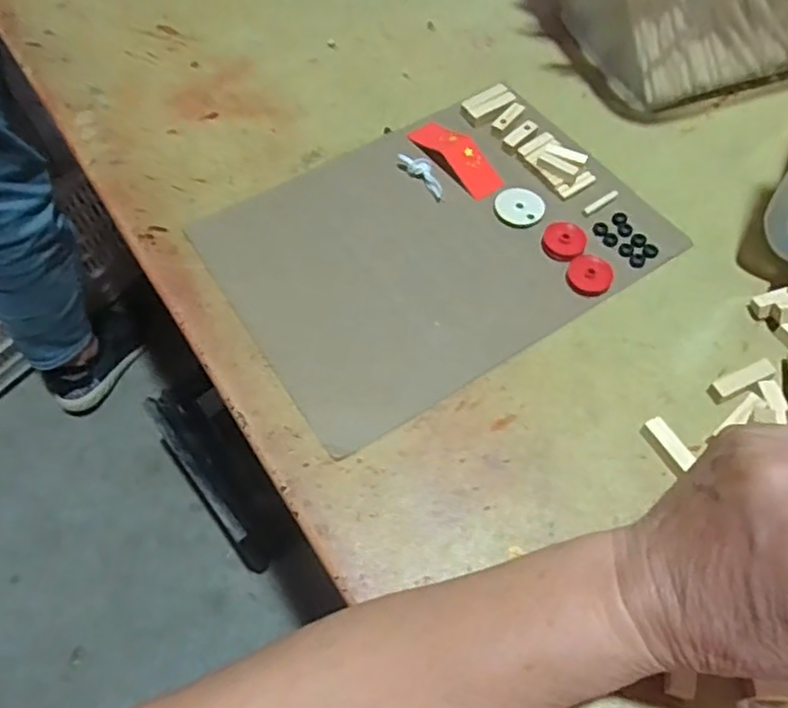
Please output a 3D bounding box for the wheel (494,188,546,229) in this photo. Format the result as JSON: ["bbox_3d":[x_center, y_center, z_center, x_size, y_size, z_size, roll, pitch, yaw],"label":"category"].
[{"bbox_3d":[0.089,-0.105,0.453,0.034,0.004,0.033,-1,60,1],"label":"wheel"}]

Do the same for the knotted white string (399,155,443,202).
[{"bbox_3d":[0.022,-0.130,0.464,0.015,0.008,0.048,-28,63,-14],"label":"knotted white string"}]

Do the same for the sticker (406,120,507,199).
[{"bbox_3d":[0.047,-0.149,0.479,0.029,0.009,0.086,-33,64,-16],"label":"sticker"}]

